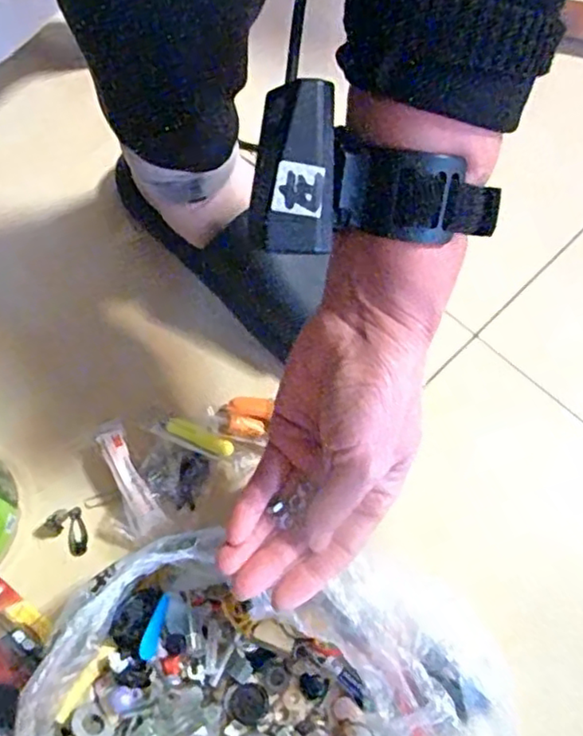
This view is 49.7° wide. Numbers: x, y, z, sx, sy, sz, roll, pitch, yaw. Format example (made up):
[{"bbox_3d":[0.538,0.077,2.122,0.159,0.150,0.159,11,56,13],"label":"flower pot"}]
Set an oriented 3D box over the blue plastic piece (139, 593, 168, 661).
[{"bbox_3d":[-0.077,0.146,0.355,0.004,0.012,0.034,-14,44,41],"label":"blue plastic piece"}]

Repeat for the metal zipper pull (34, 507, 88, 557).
[{"bbox_3d":[-0.139,0.099,0.390,0.034,0.004,0.025,22,66,9],"label":"metal zipper pull"}]

